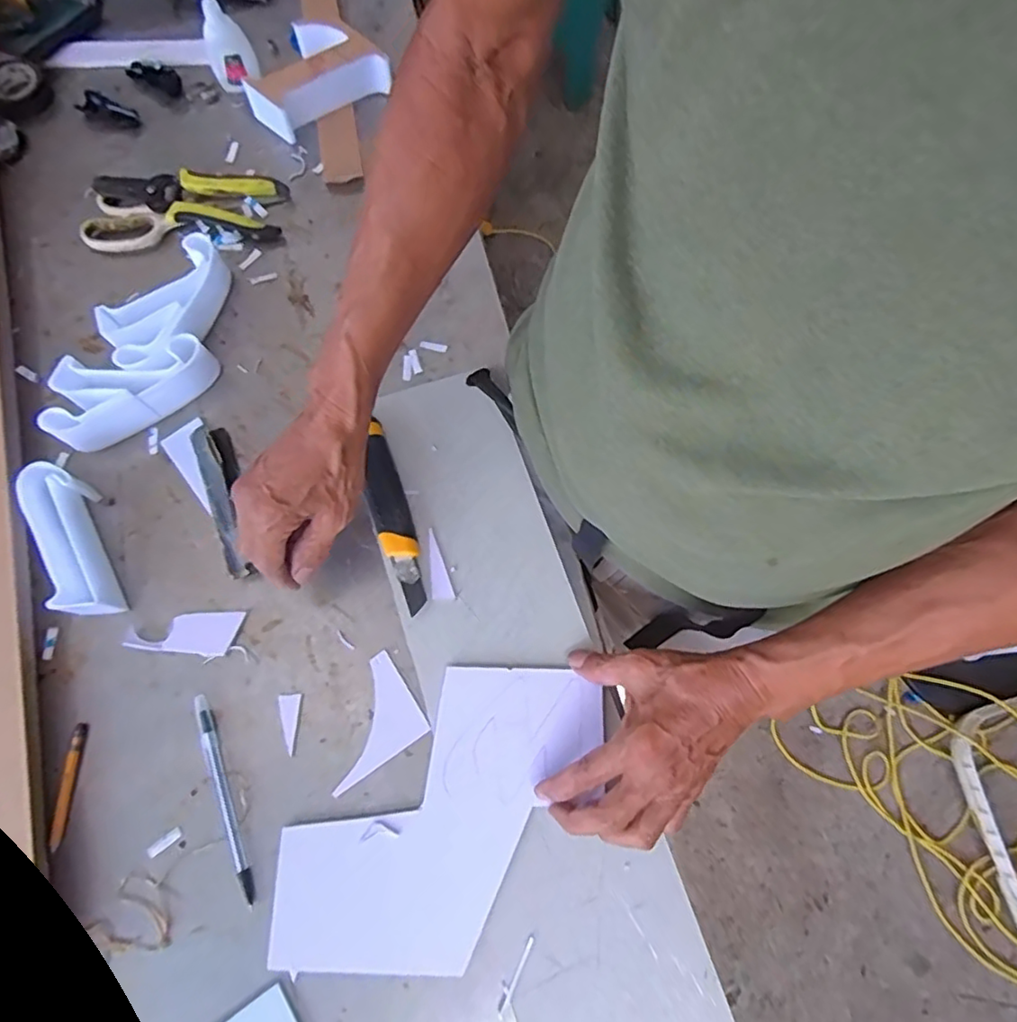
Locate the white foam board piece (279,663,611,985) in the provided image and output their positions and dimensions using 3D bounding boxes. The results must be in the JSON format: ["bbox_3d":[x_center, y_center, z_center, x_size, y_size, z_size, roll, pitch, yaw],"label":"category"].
[{"bbox_3d":[-0.045,0.222,0.445,0.135,0.009,0.271,44,79,11],"label":"white foam board piece"}]

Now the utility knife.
[{"bbox_3d":[-0.097,0.003,0.503,0.029,0.019,0.160,-17,75,-5],"label":"utility knife"}]

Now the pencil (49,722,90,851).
[{"bbox_3d":[-0.325,0.203,0.453,0.009,0.004,0.085,3,74,1],"label":"pencil"}]

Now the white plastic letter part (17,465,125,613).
[{"bbox_3d":[-0.344,0.024,0.485,0.044,0.040,0.131,-26,76,-7],"label":"white plastic letter part"}]

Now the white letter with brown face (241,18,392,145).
[{"bbox_3d":[-0.202,-0.445,0.624,0.132,0.052,0.087,-35,78,-12],"label":"white letter with brown face"}]

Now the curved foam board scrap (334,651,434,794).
[{"bbox_3d":[-0.111,0.160,0.469,0.082,0.004,0.069,-34,77,-9],"label":"curved foam board scrap"}]

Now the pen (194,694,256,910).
[{"bbox_3d":[-0.210,0.209,0.450,0.013,0.007,0.148,-21,75,-6],"label":"pen"}]

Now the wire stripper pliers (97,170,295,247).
[{"bbox_3d":[-0.304,-0.299,0.592,0.171,0.027,0.061,5,74,1],"label":"wire stripper pliers"}]

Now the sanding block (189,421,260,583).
[{"bbox_3d":[-0.238,-0.012,0.507,0.032,0.018,0.141,-18,73,-5],"label":"sanding block"}]

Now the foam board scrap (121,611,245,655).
[{"bbox_3d":[-0.255,0.098,0.482,0.085,0.009,0.032,-3,74,-1],"label":"foam board scrap"}]

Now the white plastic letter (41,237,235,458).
[{"bbox_3d":[-0.311,-0.140,0.535,0.095,0.039,0.208,39,78,10],"label":"white plastic letter"}]

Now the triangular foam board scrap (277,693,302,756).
[{"bbox_3d":[-0.165,0.162,0.467,0.017,0.004,0.043,-11,74,-3],"label":"triangular foam board scrap"}]

